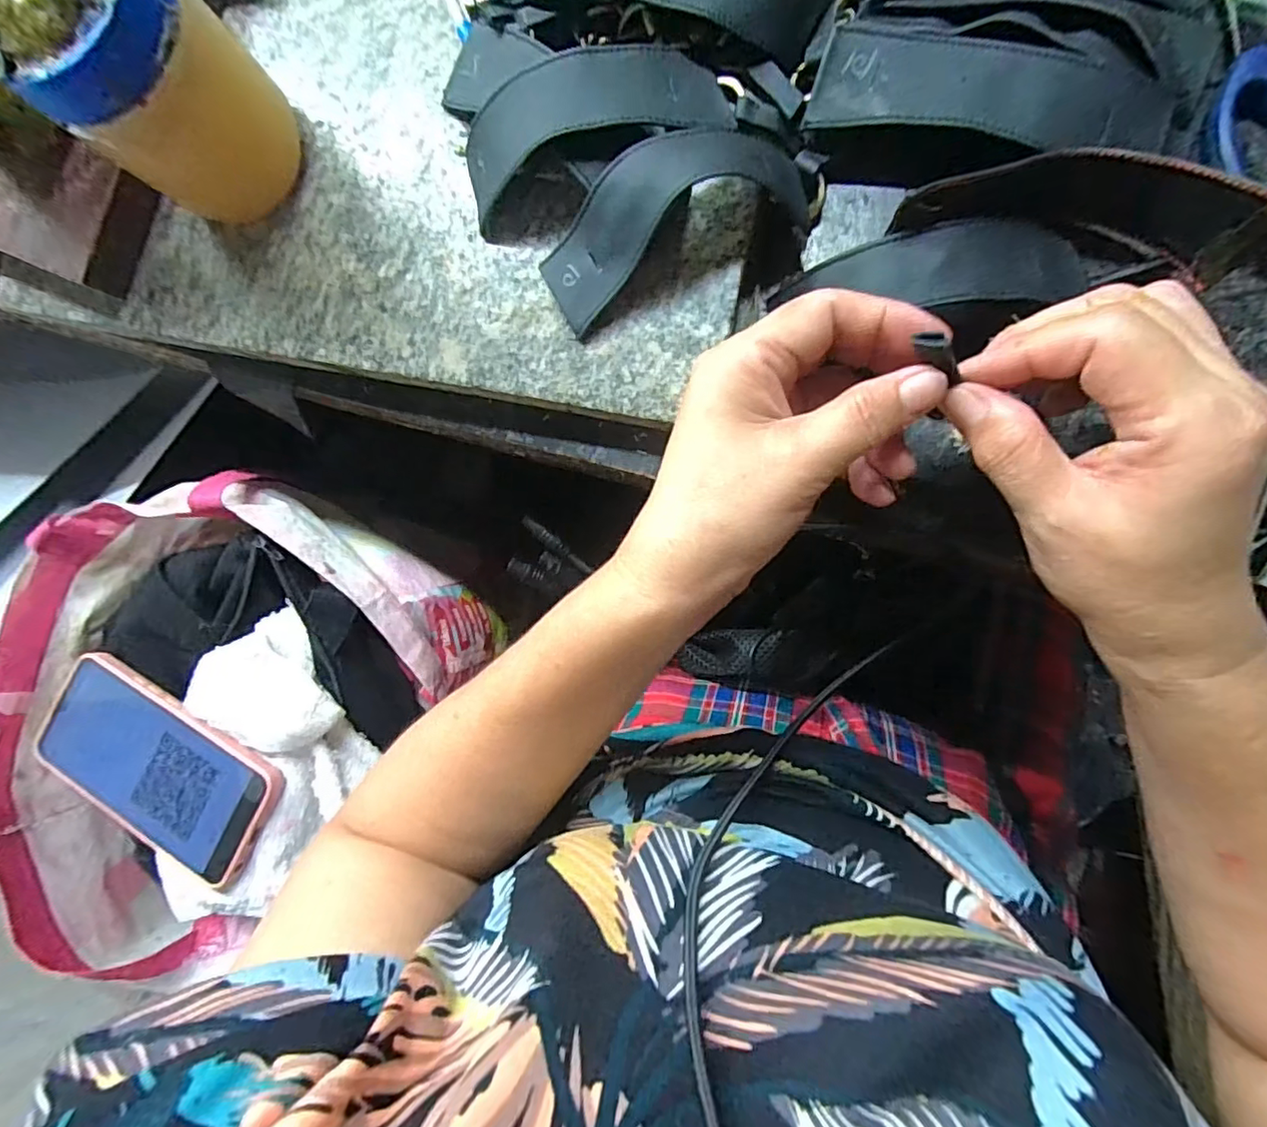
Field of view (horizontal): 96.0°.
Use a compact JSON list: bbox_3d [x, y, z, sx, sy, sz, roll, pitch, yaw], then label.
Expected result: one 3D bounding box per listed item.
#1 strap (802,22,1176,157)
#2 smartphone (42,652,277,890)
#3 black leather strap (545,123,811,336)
[{"bbox_3d":[0.142,-0.188,0.226,0.133,0.010,0.039,14,93,9],"label":"strap"},{"bbox_3d":[-0.303,0.127,0.359,0.169,0.012,0.082,27,94,8],"label":"smartphone"},{"bbox_3d":[0.014,-0.144,0.235,0.114,0.034,0.044,-23,86,9],"label":"black leather strap"}]

